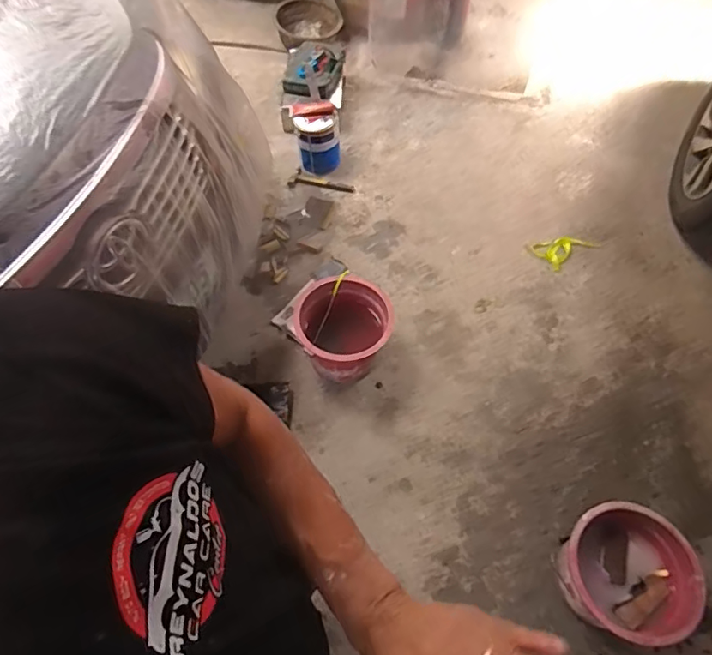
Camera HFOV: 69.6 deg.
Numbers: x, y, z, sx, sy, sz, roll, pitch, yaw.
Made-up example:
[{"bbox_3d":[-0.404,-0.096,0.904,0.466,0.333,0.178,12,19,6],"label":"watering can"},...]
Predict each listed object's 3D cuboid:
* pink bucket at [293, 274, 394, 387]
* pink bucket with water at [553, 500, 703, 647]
[{"bbox_3d":[-0.033,-0.004,1.510,0.267,0.240,0.298,-5,59,-2],"label":"pink bucket"},{"bbox_3d":[0.608,0.568,1.199,0.272,0.224,0.274,0,59,1],"label":"pink bucket with water"}]

